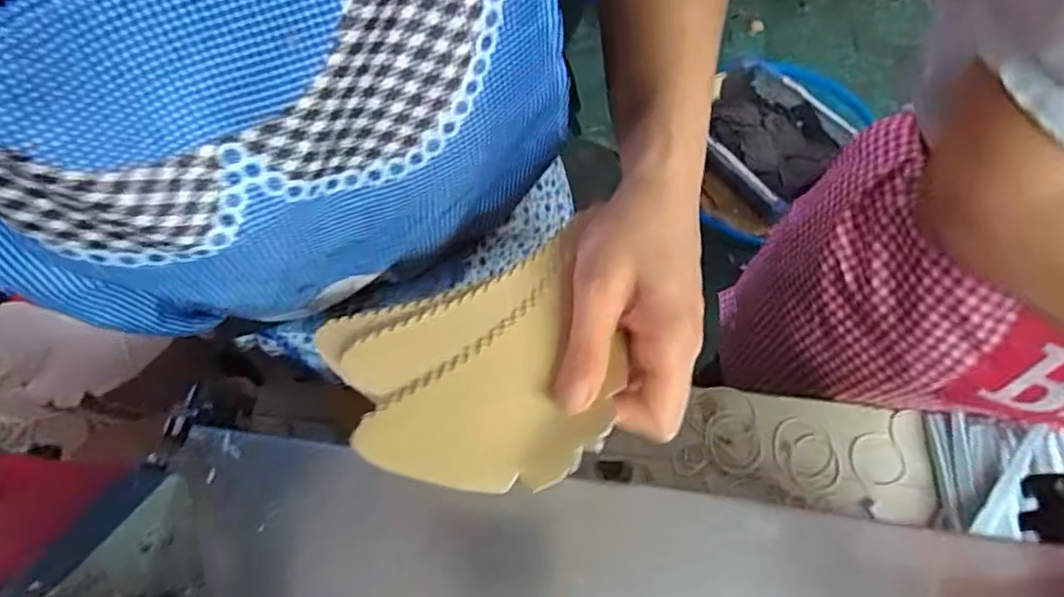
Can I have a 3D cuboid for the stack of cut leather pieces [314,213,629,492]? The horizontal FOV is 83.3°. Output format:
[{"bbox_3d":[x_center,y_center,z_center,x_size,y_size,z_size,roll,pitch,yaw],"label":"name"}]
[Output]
[{"bbox_3d":[-0.027,0.037,0.285,0.131,0.014,0.109,-18,65,-6],"label":"stack of cut leather pieces"}]

